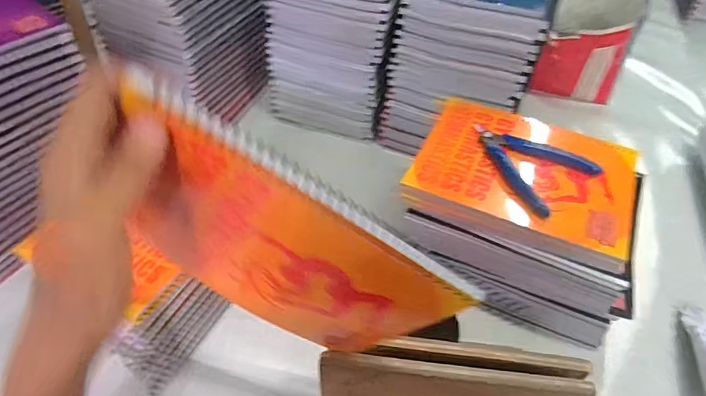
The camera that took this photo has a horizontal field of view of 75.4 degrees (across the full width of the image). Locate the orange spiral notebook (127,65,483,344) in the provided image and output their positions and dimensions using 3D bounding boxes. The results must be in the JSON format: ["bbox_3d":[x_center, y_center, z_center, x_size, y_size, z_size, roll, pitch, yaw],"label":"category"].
[{"bbox_3d":[-0.043,0.027,0.269,0.202,0.134,0.020,35,46,-17],"label":"orange spiral notebook"}]

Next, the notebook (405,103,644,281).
[{"bbox_3d":[0.172,-0.027,0.462,0.202,0.026,0.159,19,53,16],"label":"notebook"}]

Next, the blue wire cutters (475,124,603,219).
[{"bbox_3d":[0.169,-0.041,0.453,0.092,0.011,0.117,-31,57,-25],"label":"blue wire cutters"}]

